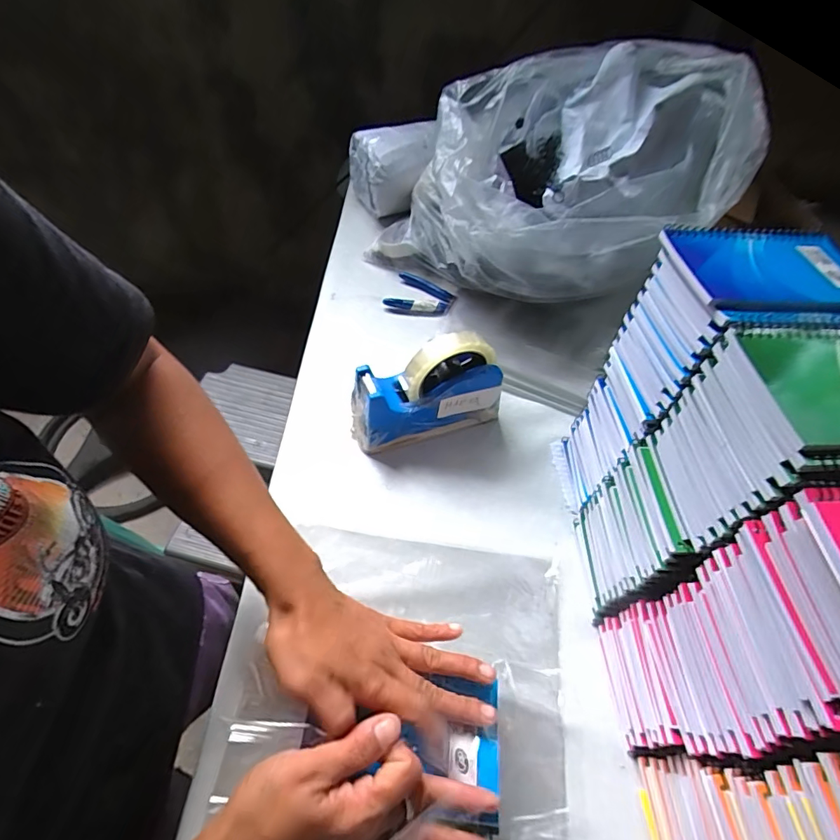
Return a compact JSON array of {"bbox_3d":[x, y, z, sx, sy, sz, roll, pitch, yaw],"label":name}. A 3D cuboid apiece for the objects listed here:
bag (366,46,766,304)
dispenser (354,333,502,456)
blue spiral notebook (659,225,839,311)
[{"bbox_3d":[0.151,-0.296,0.588,0.416,0.252,0.242,9,53,1],"label":"bag"},{"bbox_3d":[0.009,-0.030,0.486,0.157,0.122,0.047,-12,56,-14],"label":"dispenser"},{"bbox_3d":[0.242,-0.104,0.317,0.128,0.009,0.087,-1,54,-6],"label":"blue spiral notebook"}]

